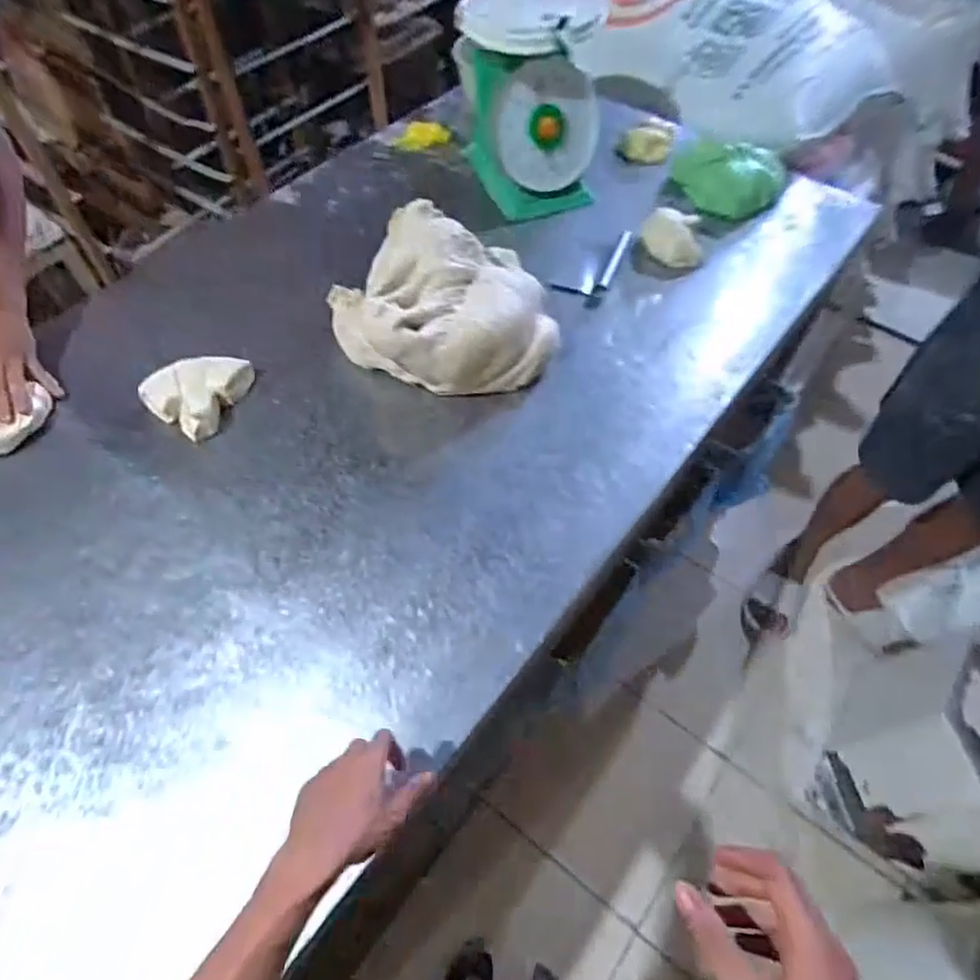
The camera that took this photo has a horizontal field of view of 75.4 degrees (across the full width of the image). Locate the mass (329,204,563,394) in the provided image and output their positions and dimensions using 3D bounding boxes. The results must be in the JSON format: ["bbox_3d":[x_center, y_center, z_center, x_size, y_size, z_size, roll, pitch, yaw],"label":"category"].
[{"bbox_3d":[-0.056,-0.256,0.897,0.266,0.154,0.259,-29,64,-19],"label":"mass"}]

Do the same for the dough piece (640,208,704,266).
[{"bbox_3d":[0.306,-0.419,1.059,0.107,0.051,0.078,17,58,10],"label":"dough piece"}]

